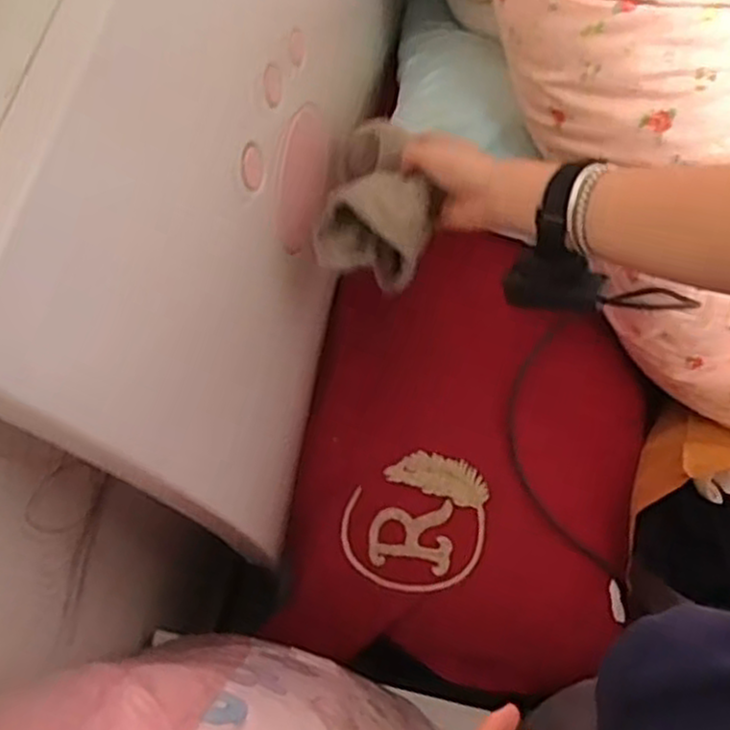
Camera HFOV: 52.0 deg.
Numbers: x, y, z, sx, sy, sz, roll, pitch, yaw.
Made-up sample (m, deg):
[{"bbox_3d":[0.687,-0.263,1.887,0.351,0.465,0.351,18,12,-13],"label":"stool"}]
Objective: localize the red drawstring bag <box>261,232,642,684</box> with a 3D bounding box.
[{"bbox_3d":[0.100,0.099,0.786,0.328,0.170,0.445,10,89,6],"label":"red drawstring bag"}]

